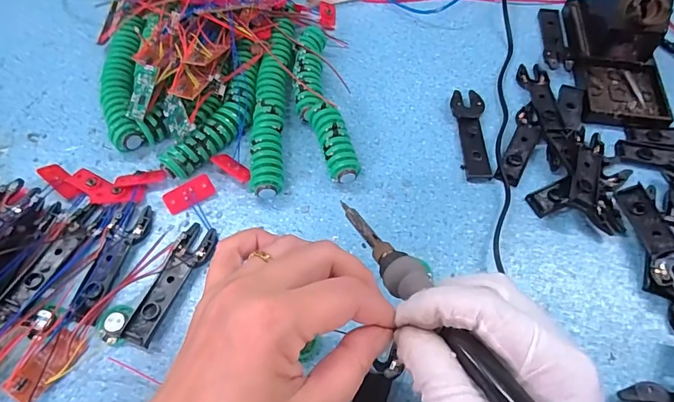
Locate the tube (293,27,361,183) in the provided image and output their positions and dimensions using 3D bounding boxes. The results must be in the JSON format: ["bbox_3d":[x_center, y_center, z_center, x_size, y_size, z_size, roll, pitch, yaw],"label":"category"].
[{"bbox_3d":[-0.016,-0.089,0.389,0.039,0.027,0.167,-10,60,-6],"label":"tube"}]

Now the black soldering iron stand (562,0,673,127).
[{"bbox_3d":[0.265,-0.153,0.399,0.072,0.068,0.159,5,60,3],"label":"black soldering iron stand"}]

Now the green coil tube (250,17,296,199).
[{"bbox_3d":[-0.055,-0.087,0.386,0.027,0.027,0.187,1,60,0],"label":"green coil tube"}]

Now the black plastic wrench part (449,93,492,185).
[{"bbox_3d":[0.117,-0.058,0.382,0.027,0.009,0.091,1,60,0],"label":"black plastic wrench part"}]

